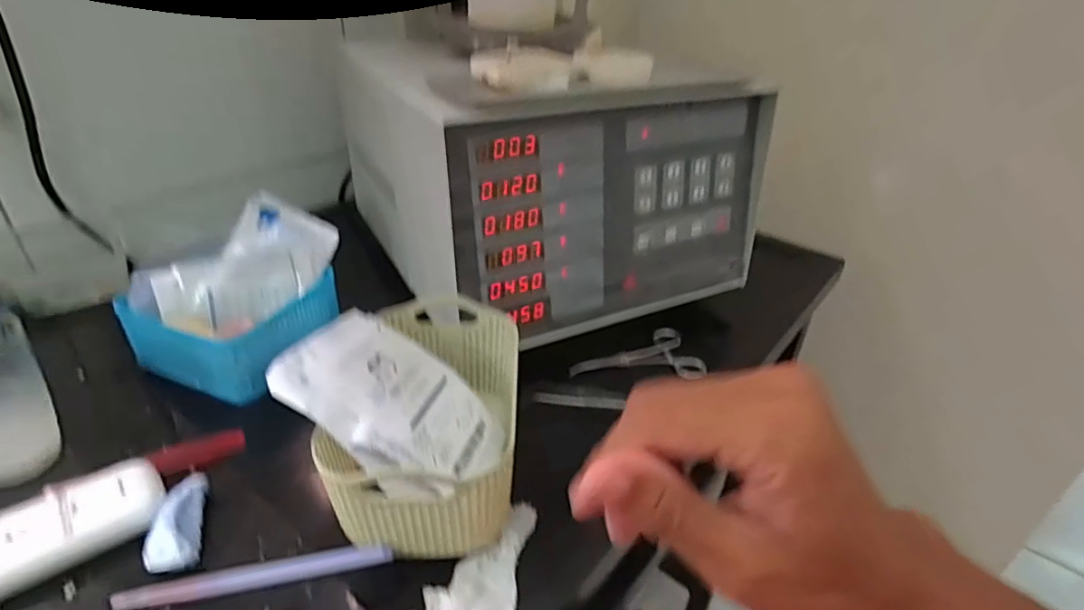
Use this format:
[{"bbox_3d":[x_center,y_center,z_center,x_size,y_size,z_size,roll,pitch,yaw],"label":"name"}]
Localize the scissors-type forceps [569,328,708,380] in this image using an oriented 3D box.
[{"bbox_3d":[0.085,0.046,0.527,0.122,0.012,0.061,-3,33,-10],"label":"scissors-type forceps"}]

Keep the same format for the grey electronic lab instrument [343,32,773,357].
[{"bbox_3d":[0.000,-0.144,0.583,0.349,0.203,0.299,-15,37,-26],"label":"grey electronic lab instrument"}]

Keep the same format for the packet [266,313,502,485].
[{"bbox_3d":[-0.093,0.064,0.374,0.145,0.017,0.105,40,29,1],"label":"packet"}]

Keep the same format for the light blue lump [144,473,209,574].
[{"bbox_3d":[-0.211,0.126,0.328,0.024,0.021,0.067,-7,34,-15],"label":"light blue lump"}]

